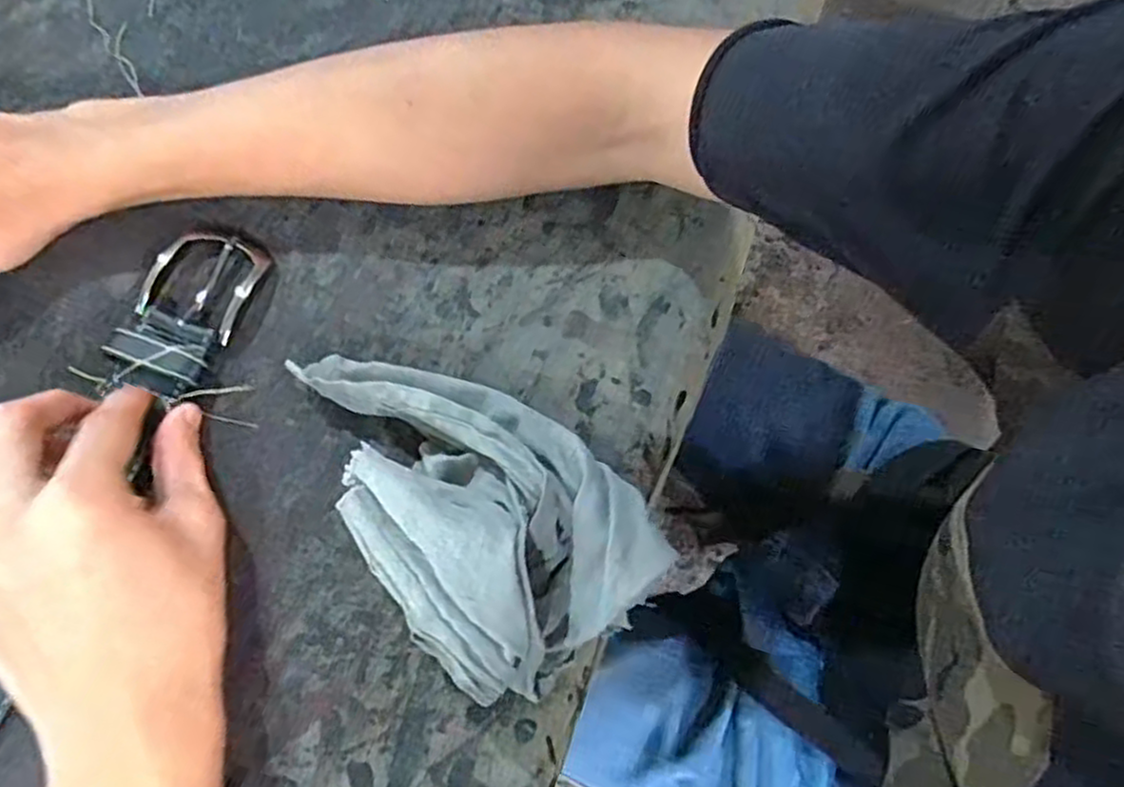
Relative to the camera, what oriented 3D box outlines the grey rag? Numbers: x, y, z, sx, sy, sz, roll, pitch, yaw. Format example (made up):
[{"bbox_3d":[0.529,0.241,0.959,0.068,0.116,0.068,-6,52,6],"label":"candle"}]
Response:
[{"bbox_3d":[-0.045,0.033,0.277,0.162,0.055,0.093,43,77,11],"label":"grey rag"}]

